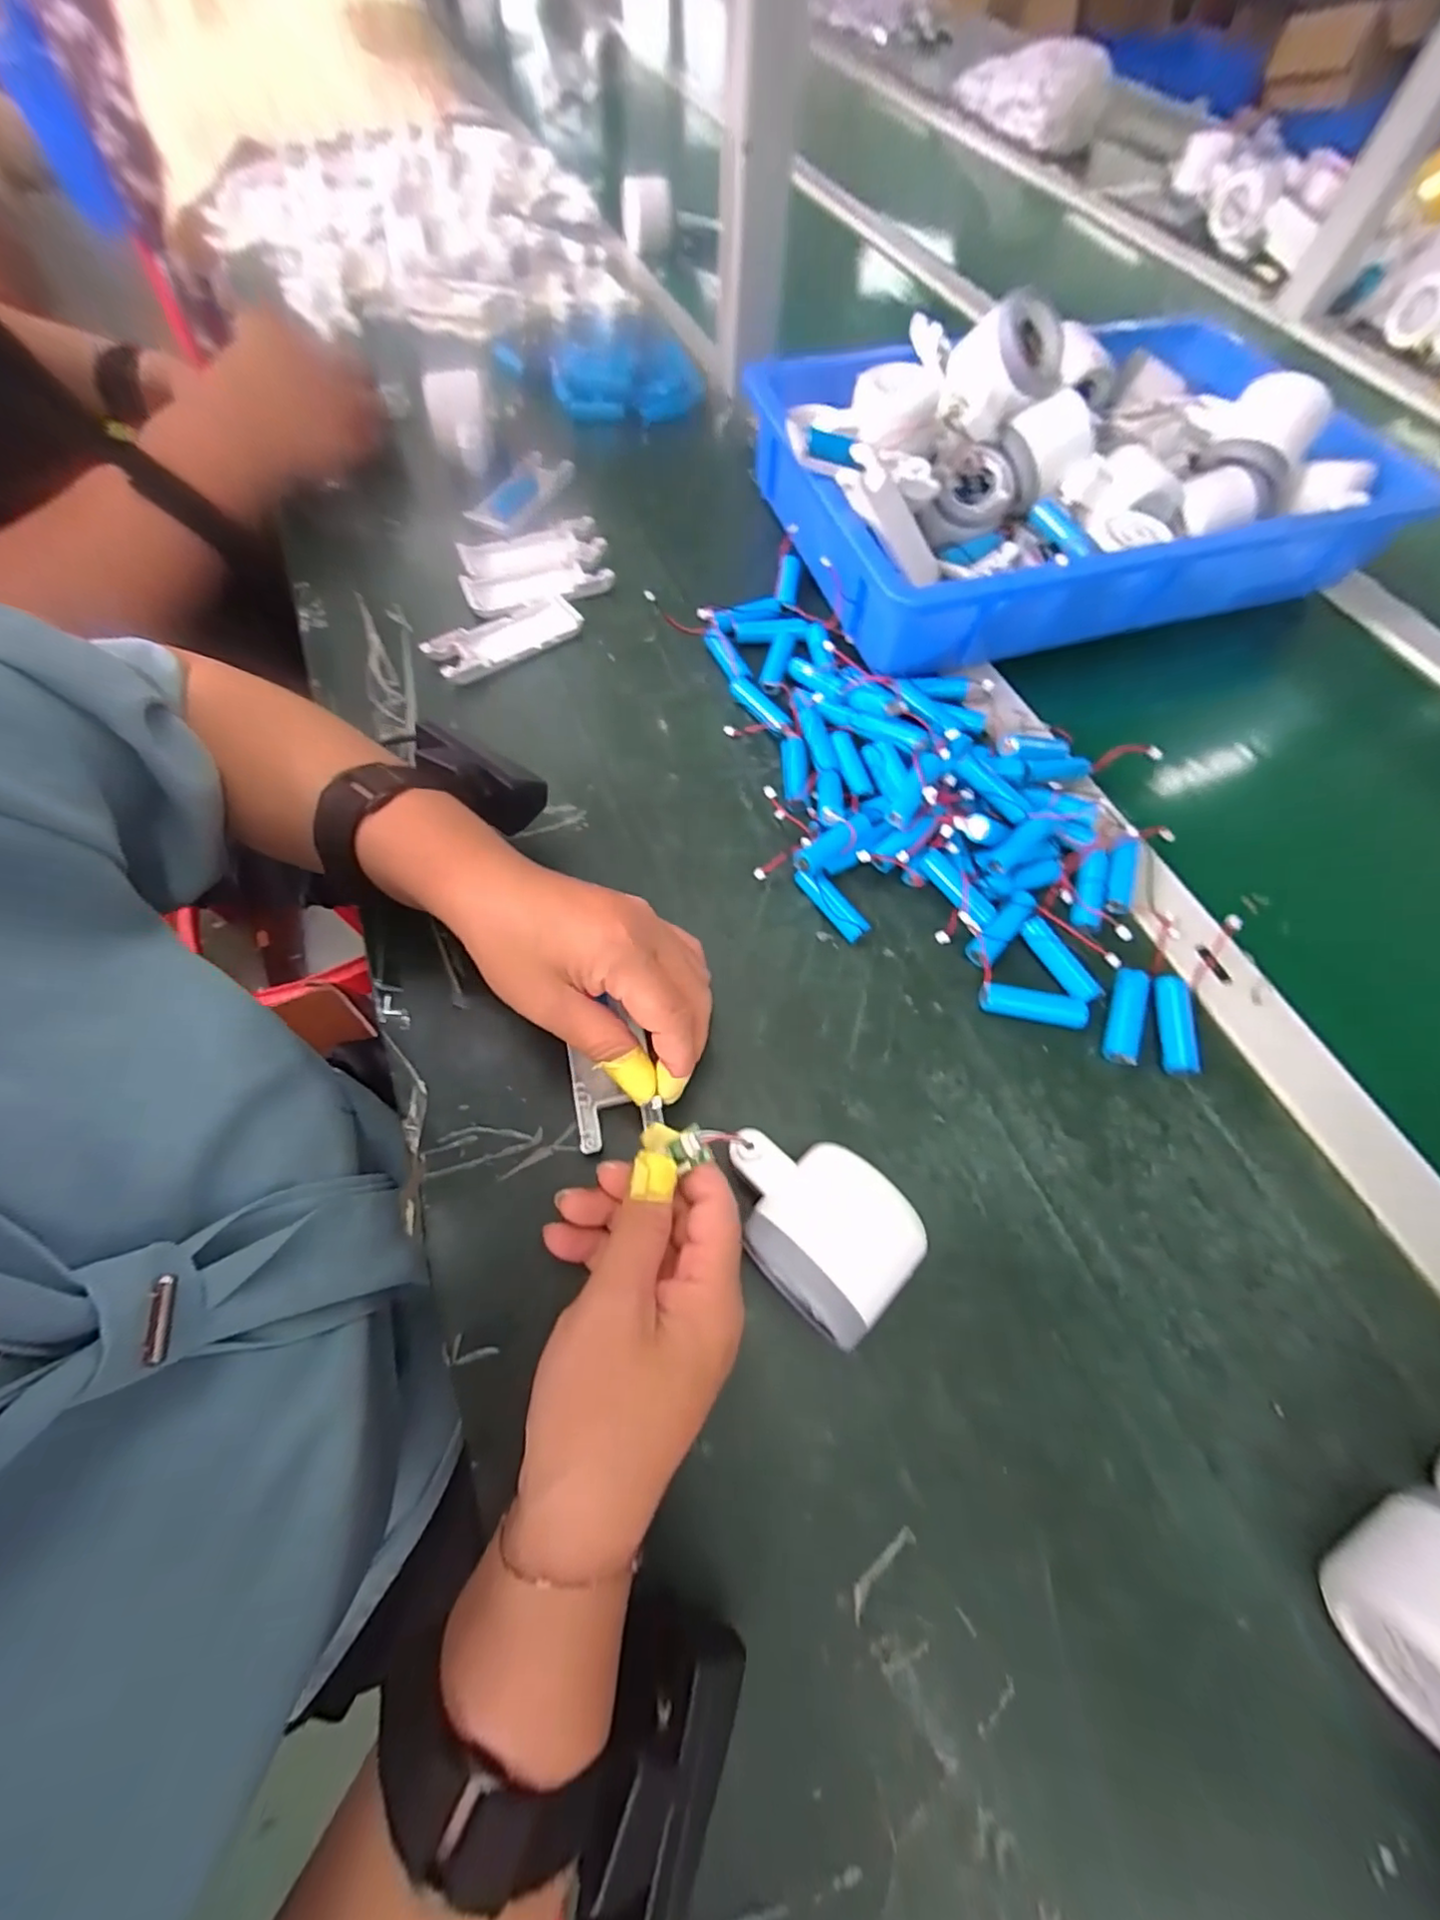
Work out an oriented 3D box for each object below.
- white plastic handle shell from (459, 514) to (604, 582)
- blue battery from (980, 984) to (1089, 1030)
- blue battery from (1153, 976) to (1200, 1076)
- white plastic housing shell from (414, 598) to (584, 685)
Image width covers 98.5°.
[{"bbox_3d":[-0.145,-0.316,0.480,0.107,0.010,0.045,-14,66,-8],"label":"white plastic handle shell"},{"bbox_3d":[0.165,0.025,0.327,0.054,0.012,0.015,11,65,4],"label":"blue battery"},{"bbox_3d":[0.239,0.034,0.327,0.017,0.013,0.054,10,65,3],"label":"blue battery"},{"bbox_3d":[-0.151,-0.227,0.438,0.105,0.014,0.037,-30,69,-14],"label":"white plastic housing shell"}]

